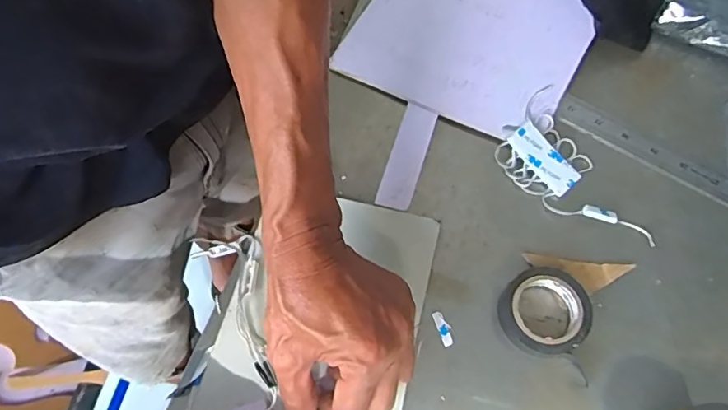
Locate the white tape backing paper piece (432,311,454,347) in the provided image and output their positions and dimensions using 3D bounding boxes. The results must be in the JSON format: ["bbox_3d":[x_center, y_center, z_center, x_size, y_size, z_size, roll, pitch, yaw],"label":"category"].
[{"bbox_3d":[0.058,0.089,0.379,0.010,0.004,0.025,-17,67,-7],"label":"white tape backing paper piece"}]

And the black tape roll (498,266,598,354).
[{"bbox_3d":[0.129,0.076,0.373,0.056,0.023,0.059,0,66,0],"label":"black tape roll"}]

